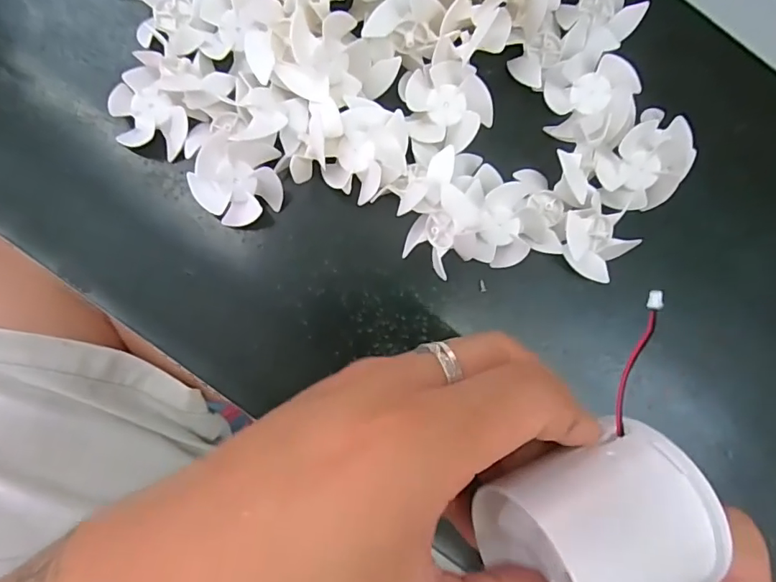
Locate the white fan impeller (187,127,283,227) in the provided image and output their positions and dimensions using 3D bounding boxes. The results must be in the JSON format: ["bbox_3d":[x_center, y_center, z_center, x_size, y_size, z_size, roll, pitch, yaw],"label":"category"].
[{"bbox_3d":[-0.068,-0.050,0.232,0.037,0.022,0.037,15,85,-2],"label":"white fan impeller"}]

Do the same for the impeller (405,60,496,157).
[{"bbox_3d":[0.027,-0.086,0.234,0.035,0.017,0.040,-41,89,-5],"label":"impeller"}]

